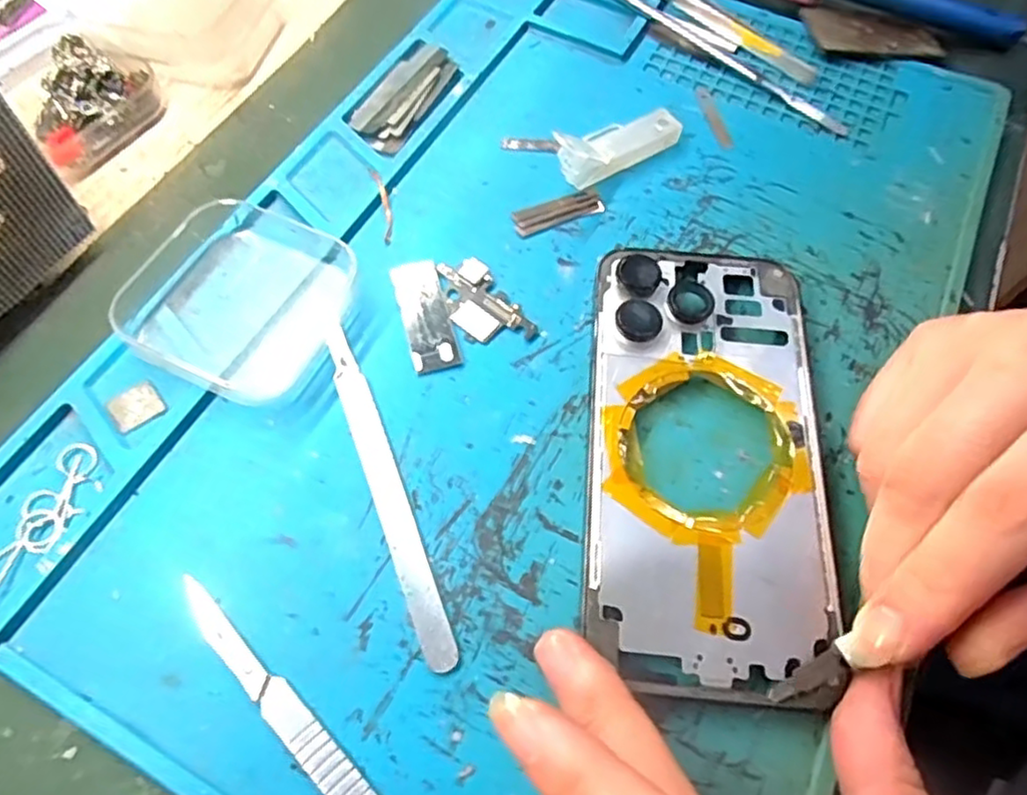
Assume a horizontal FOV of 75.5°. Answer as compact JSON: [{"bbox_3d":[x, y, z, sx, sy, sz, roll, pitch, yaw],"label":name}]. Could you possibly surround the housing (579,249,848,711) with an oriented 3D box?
[{"bbox_3d":[0.059,0.014,0.204,0.069,0.005,0.144,7,63,0],"label":"housing"}]

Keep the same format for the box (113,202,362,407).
[{"bbox_3d":[-0.095,-0.035,0.225,0.073,0.012,0.066,24,64,9],"label":"box"}]

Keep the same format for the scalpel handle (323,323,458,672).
[{"bbox_3d":[-0.039,0.025,0.200,0.012,0.004,0.112,-19,65,-12],"label":"scalpel handle"}]

